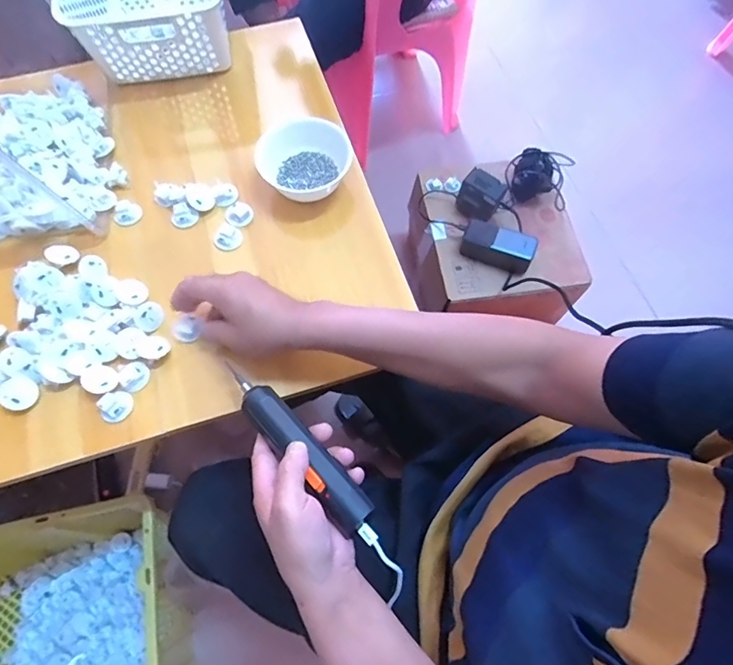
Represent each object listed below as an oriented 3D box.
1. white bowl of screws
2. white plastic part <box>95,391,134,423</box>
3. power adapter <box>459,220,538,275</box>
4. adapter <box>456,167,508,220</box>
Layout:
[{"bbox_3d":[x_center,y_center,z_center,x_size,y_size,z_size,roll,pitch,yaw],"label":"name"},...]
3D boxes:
[{"bbox_3d":[-0.082,-0.227,0.576,0.112,0.043,0.112,0,67,-1],"label":"white bowl of screws"},{"bbox_3d":[-0.258,0.075,0.469,0.032,0.013,0.028,-38,73,-15],"label":"white plastic part"},{"bbox_3d":[0.241,-0.159,0.835,0.127,0.050,0.056,23,69,8],"label":"power adapter"},{"bbox_3d":[0.213,-0.256,0.857,0.078,0.074,0.051,33,71,12],"label":"adapter"}]

